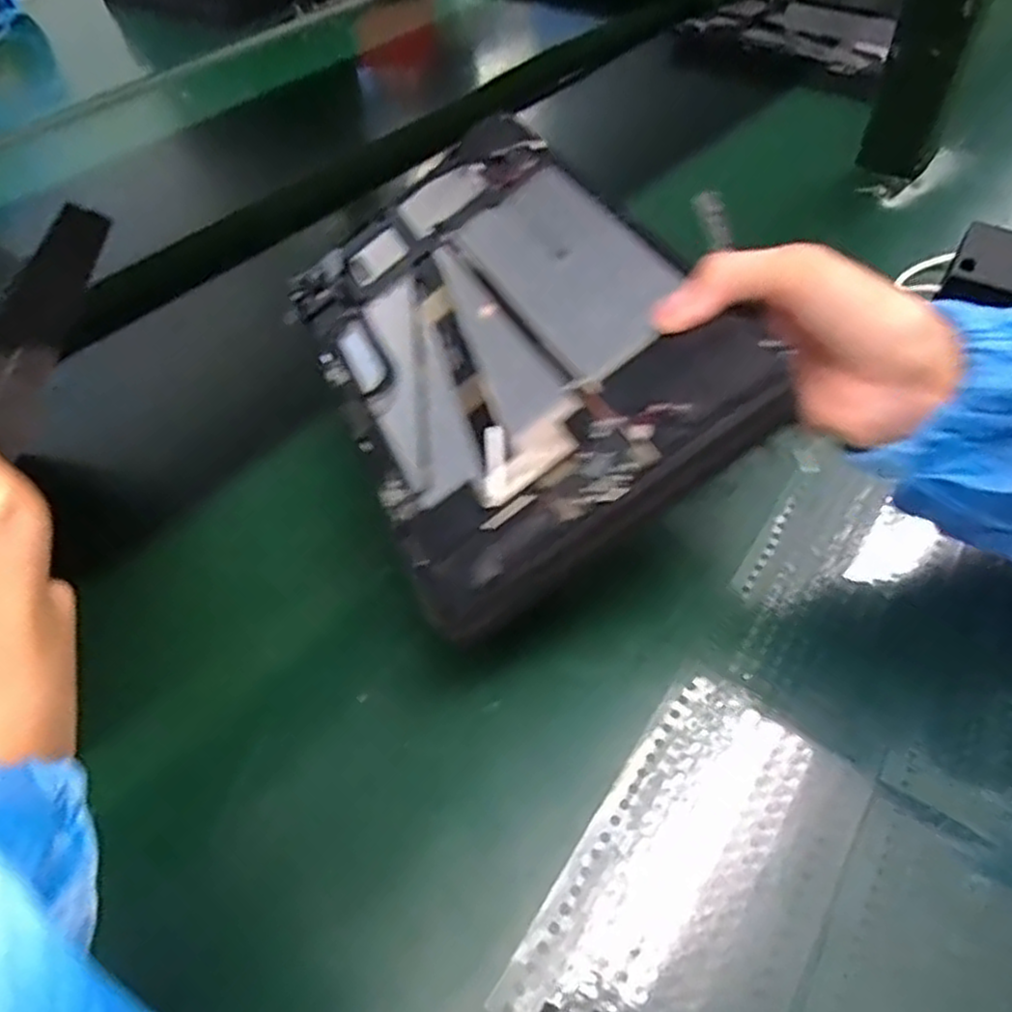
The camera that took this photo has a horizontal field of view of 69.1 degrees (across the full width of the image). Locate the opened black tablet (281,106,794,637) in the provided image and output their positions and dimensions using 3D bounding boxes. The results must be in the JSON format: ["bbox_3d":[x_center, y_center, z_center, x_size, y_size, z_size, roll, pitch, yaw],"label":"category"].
[{"bbox_3d":[-0.008,-0.076,0.324,0.149,0.019,0.247,-37,52,7],"label":"opened black tablet"}]

